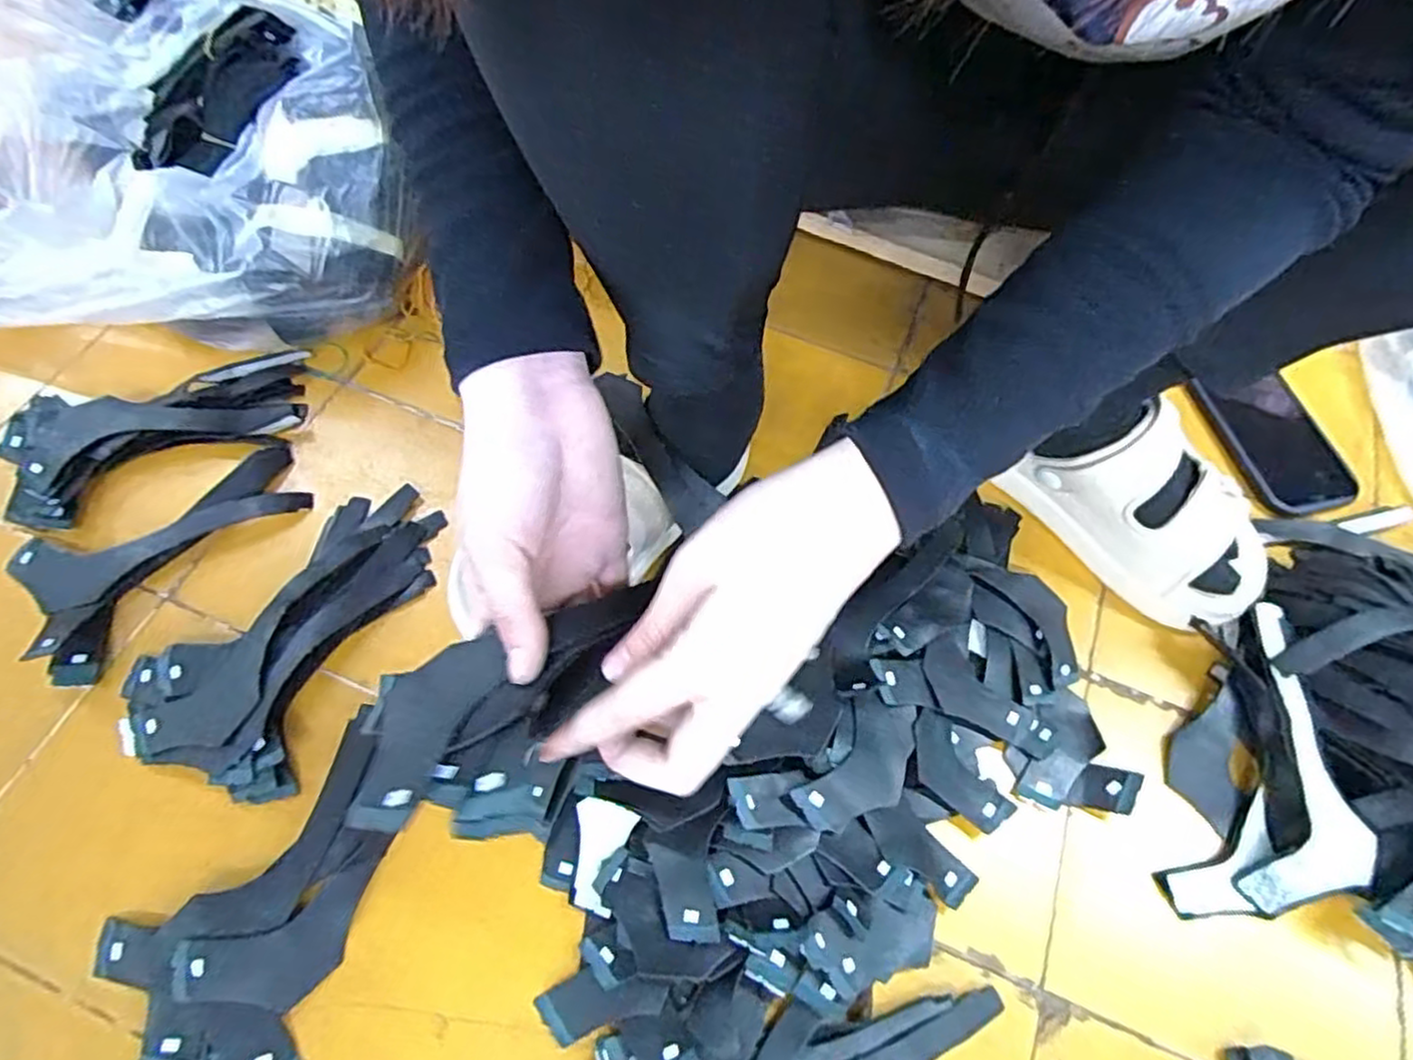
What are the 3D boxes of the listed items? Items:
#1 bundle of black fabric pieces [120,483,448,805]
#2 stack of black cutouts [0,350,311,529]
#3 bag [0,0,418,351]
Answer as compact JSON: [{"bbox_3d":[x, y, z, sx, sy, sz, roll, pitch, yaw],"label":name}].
[{"bbox_3d":[-0.270,0.057,0.477,0.121,0.024,0.217,27,64,10],"label":"bundle of black fabric pieces"},{"bbox_3d":[-0.406,-0.082,0.531,0.201,0.023,0.107,-23,67,-15],"label":"stack of black cutouts"},{"bbox_3d":[-0.468,-0.297,0.592,0.464,0.146,0.304,4,63,-2],"label":"bag"}]

